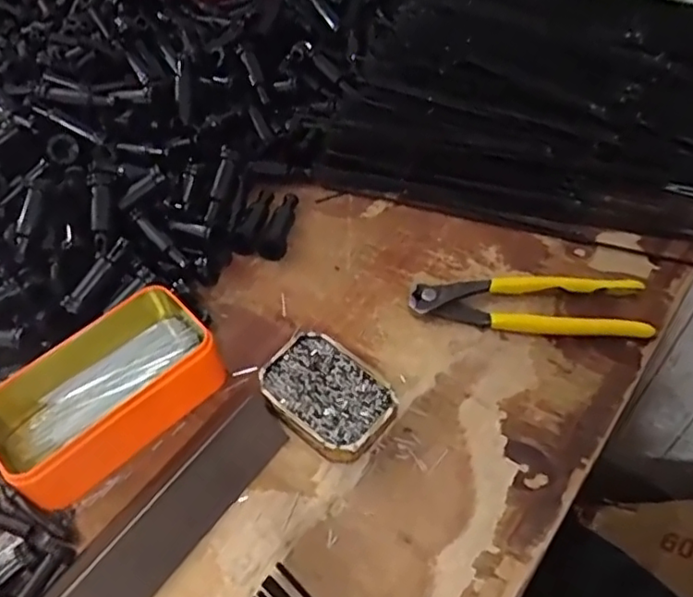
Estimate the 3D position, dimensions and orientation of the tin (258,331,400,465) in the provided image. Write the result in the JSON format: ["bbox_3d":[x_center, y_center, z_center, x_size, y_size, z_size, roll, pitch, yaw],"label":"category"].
[{"bbox_3d":[-0.013,0.065,0.421,0.088,0.021,0.062,32,59,26],"label":"tin"}]

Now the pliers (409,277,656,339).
[{"bbox_3d":[0.131,0.006,0.461,0.166,0.018,0.049,1,51,5],"label":"pliers"}]

